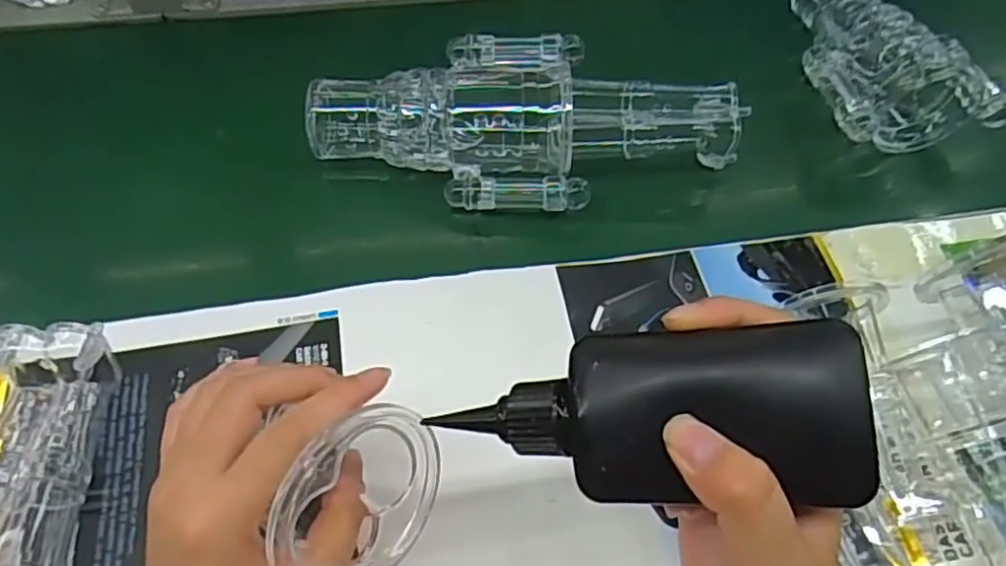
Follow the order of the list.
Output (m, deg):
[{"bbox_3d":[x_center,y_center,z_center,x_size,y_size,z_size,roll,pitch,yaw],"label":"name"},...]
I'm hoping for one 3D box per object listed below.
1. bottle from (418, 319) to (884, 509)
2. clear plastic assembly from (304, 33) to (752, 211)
[{"bbox_3d":[0.045,0.044,0.221,0.132,0.030,0.046,-9,53,21],"label":"bottle"},{"bbox_3d":[0.017,-0.115,0.478,0.289,0.062,0.115,4,57,-1],"label":"clear plastic assembly"}]

